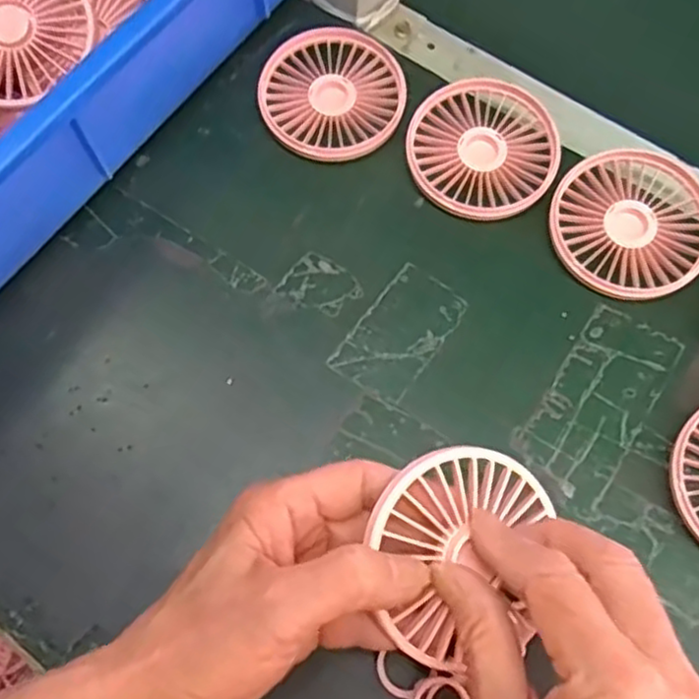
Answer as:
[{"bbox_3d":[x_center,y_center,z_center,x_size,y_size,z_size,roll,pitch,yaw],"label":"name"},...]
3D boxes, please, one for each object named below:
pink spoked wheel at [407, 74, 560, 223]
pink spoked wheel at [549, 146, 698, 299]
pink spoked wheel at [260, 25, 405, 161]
[{"bbox_3d":[0.080,-0.121,0.420,0.085,0.012,0.091,-1,70,2],"label":"pink spoked wheel"},{"bbox_3d":[0.160,-0.072,0.400,0.085,0.010,0.087,-1,70,2],"label":"pink spoked wheel"},{"bbox_3d":[-0.011,-0.159,0.437,0.086,0.012,0.090,-1,70,2],"label":"pink spoked wheel"}]

